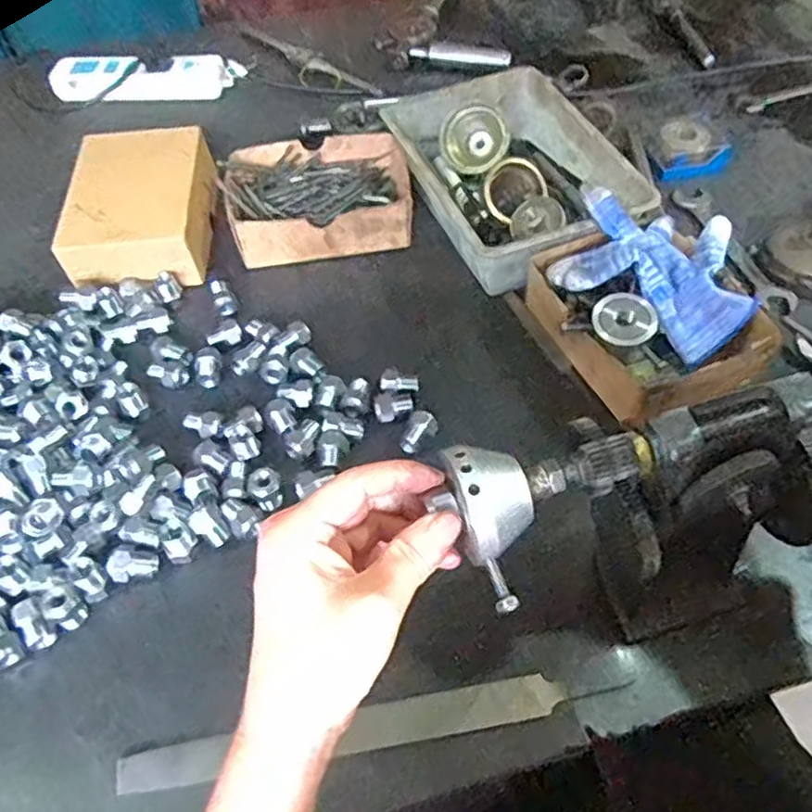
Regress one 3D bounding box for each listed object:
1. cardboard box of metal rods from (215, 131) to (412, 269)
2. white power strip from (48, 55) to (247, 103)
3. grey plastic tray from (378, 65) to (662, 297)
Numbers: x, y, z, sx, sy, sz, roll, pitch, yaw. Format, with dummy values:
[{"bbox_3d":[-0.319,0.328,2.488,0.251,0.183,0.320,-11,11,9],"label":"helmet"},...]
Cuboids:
[{"bbox_3d":[-0.084,-0.203,0.676,0.173,0.054,0.137,-10,54,-4],"label":"cardboard box of metal rods"},{"bbox_3d":[-0.314,-0.395,0.835,0.226,0.035,0.050,-1,53,2],"label":"white power strip"},{"bbox_3d":[0.095,-0.220,0.666,0.169,0.071,0.251,-20,55,-11],"label":"grey plastic tray"}]

